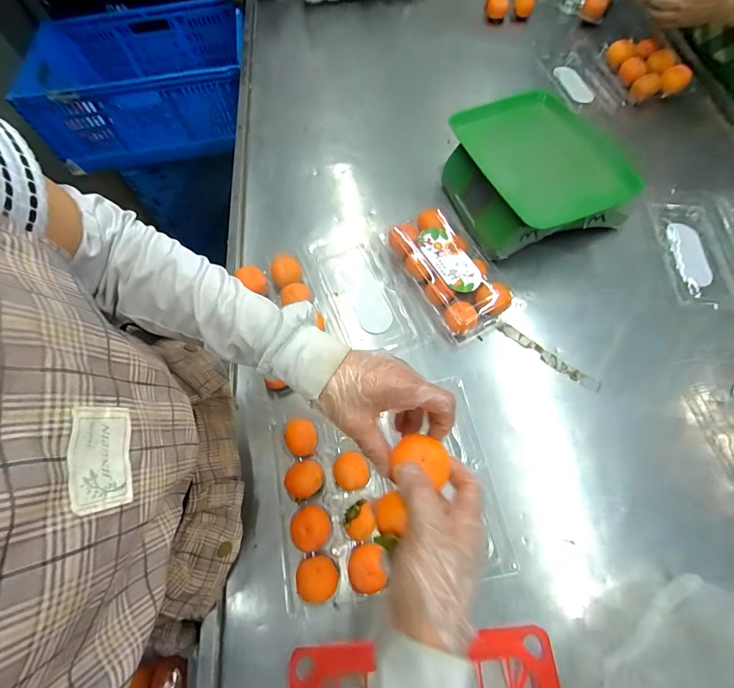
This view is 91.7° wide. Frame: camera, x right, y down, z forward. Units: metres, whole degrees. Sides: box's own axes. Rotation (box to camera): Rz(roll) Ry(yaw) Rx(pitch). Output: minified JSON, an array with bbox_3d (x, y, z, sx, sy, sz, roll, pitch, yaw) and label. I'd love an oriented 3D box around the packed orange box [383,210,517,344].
[{"bbox_3d":[0.139,-0.128,0.622,0.134,0.059,0.249,-30,69,-9],"label":"packed orange box"}]

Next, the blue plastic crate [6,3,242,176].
[{"bbox_3d":[-0.648,-0.774,1.084,0.609,0.245,0.395,-5,70,-2],"label":"blue plastic crate"}]

